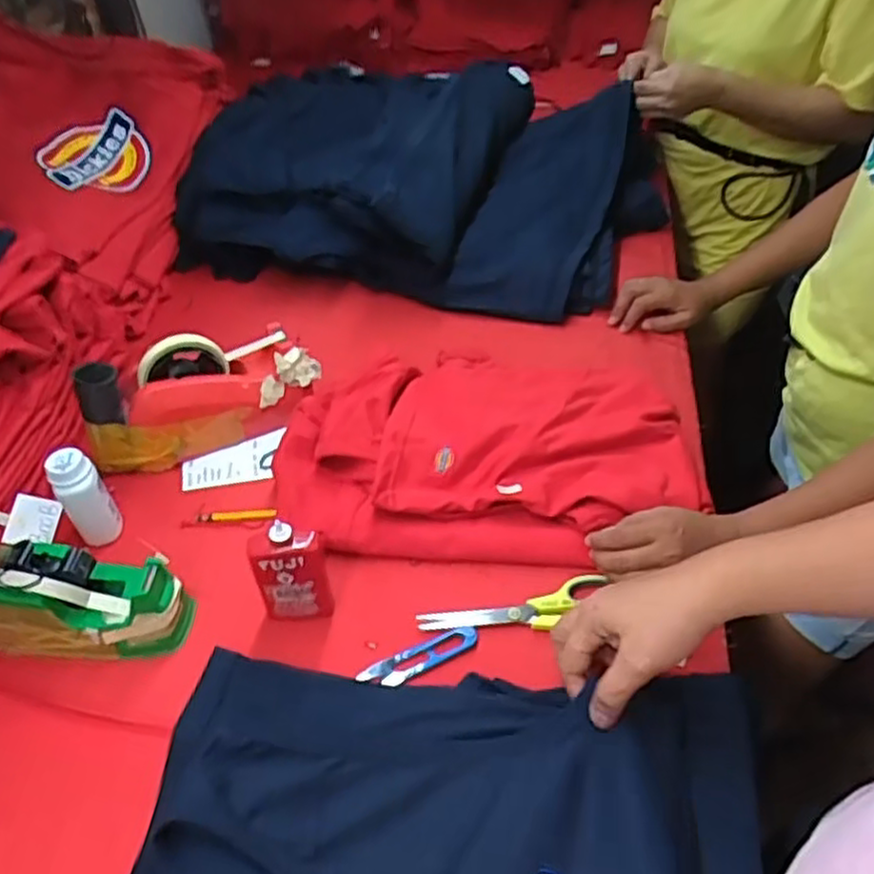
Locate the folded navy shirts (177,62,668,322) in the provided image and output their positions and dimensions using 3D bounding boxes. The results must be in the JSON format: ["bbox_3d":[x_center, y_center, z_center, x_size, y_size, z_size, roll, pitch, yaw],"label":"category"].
[{"bbox_3d":[-0.023,-0.357,1.035,0.635,0.183,0.356,5,45,13],"label":"folded navy shirts"}]

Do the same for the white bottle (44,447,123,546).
[{"bbox_3d":[-0.324,0.058,0.684,0.039,0.101,0.032,-35,50,-26],"label":"white bottle"}]

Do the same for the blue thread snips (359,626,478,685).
[{"bbox_3d":[-0.015,0.182,0.614,0.101,0.006,0.028,-24,46,-16],"label":"blue thread snips"}]

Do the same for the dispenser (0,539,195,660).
[{"bbox_3d":[-0.310,0.111,0.597,0.178,0.150,0.067,-2,44,6],"label":"dispenser"}]

